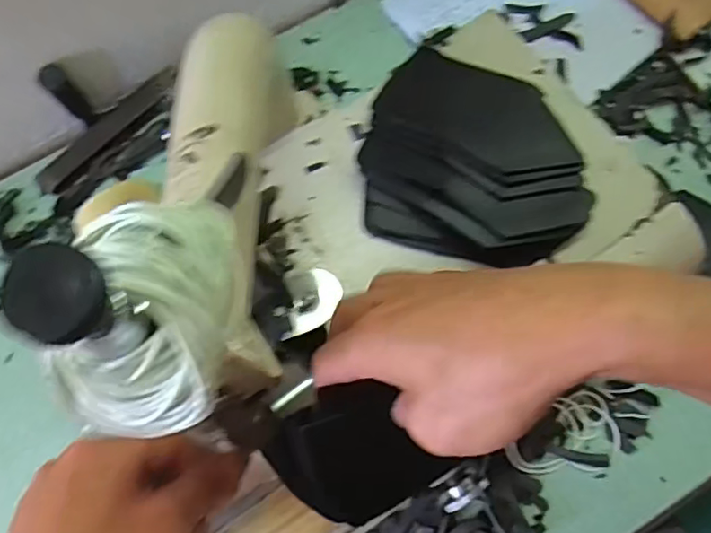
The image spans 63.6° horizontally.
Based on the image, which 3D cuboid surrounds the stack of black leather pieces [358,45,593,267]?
[{"bbox_3d":[0.077,-0.072,0.357,0.138,0.035,0.137,17,75,5],"label":"stack of black leather pieces"}]

